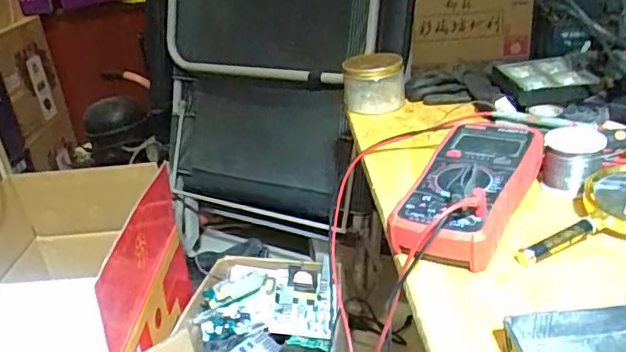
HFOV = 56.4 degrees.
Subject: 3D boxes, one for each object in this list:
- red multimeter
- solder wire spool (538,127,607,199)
[{"bbox_3d":[0.141,0.009,0.529,0.091,0.047,0.200,11,31,31],"label":"red multimeter"},{"bbox_3d":[0.249,-0.014,0.563,0.052,0.054,0.052,5,29,22],"label":"solder wire spool"}]

